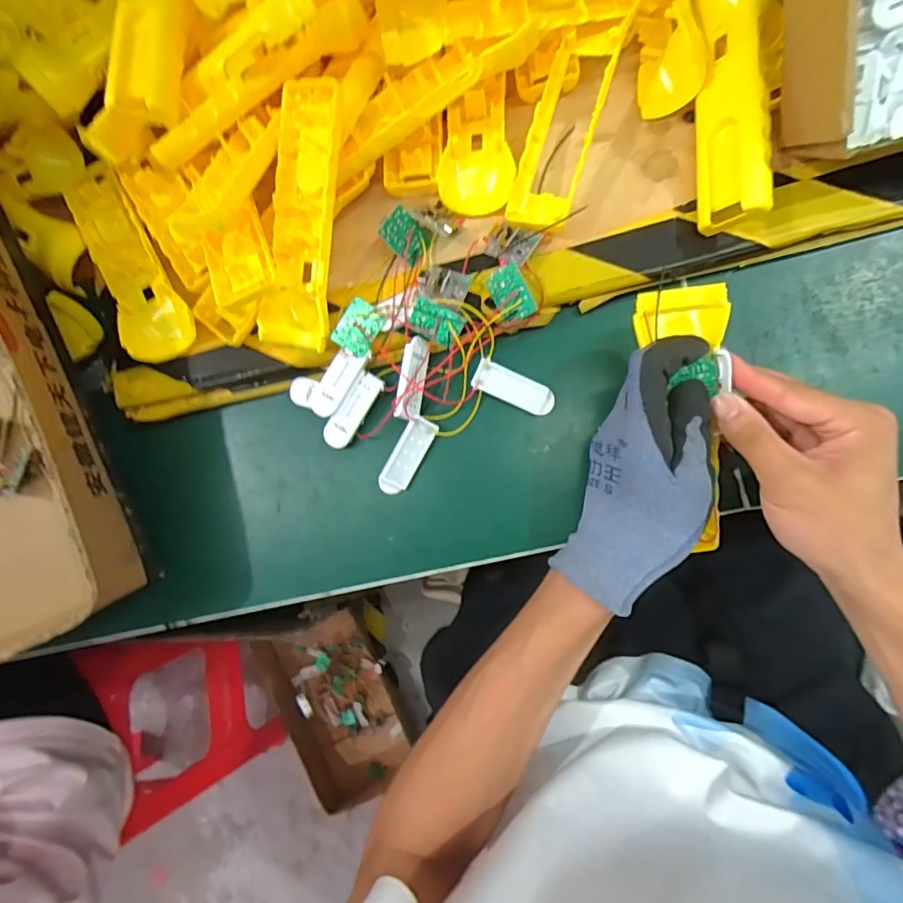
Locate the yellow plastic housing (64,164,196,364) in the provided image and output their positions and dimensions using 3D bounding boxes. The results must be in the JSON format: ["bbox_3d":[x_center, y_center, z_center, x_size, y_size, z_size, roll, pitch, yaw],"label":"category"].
[{"bbox_3d":[-0.241,-0.144,0.376,0.044,0.025,0.157,-29,82,4],"label":"yellow plastic housing"}]

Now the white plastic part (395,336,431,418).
[{"bbox_3d":[-0.028,-0.051,0.356,0.016,0.013,0.056,10,86,9],"label":"white plastic part"}]

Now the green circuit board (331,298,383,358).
[{"bbox_3d":[-0.065,-0.086,0.355,0.026,0.004,0.035,27,88,-12],"label":"green circuit board"}]

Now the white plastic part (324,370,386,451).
[{"bbox_3d":[-0.071,-0.029,0.367,0.020,0.009,0.058,36,90,9],"label":"white plastic part"}]

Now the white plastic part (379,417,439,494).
[{"bbox_3d":[-0.032,0.004,0.363,0.022,0.008,0.059,28,94,-17],"label":"white plastic part"}]

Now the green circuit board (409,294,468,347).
[{"bbox_3d":[-0.010,-0.088,0.348,0.036,0.006,0.024,28,112,-8],"label":"green circuit board"}]

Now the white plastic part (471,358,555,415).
[{"bbox_3d":[0.043,-0.044,0.355,0.057,0.007,0.021,26,88,9],"label":"white plastic part"}]

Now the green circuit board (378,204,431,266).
[{"bbox_3d":[-0.032,-0.151,0.358,0.035,0.004,0.026,40,88,-26],"label":"green circuit board"}]

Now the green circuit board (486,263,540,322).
[{"bbox_3d":[0.041,-0.106,0.346,0.024,0.010,0.036,-24,82,5],"label":"green circuit board"}]

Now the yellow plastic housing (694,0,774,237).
[{"bbox_3d":[0.179,-0.230,0.327,0.039,0.038,0.174,-1,86,8],"label":"yellow plastic housing"}]

